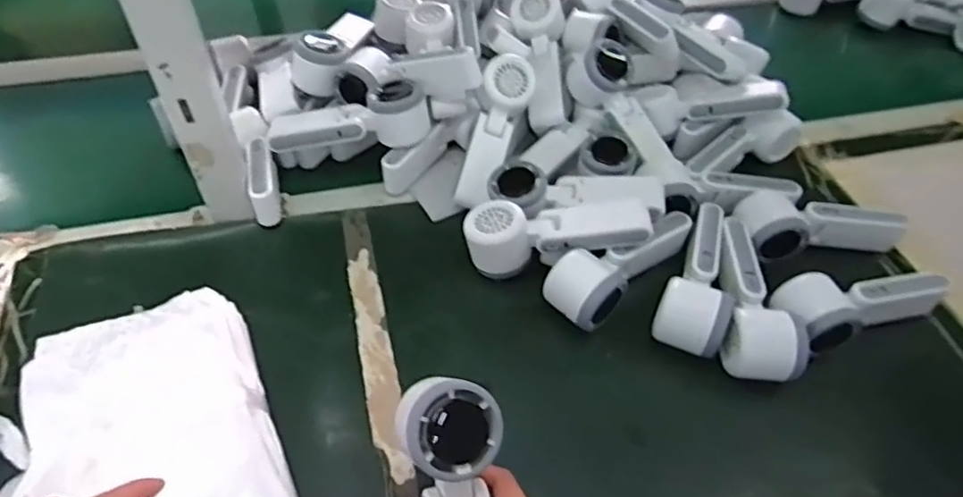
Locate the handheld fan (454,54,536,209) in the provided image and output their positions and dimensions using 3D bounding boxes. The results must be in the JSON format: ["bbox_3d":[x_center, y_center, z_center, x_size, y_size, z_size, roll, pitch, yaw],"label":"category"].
[{"bbox_3d":[0.013,-0.120,0.643,0.047,0.052,0.168,16,77,12],"label":"handheld fan"}]

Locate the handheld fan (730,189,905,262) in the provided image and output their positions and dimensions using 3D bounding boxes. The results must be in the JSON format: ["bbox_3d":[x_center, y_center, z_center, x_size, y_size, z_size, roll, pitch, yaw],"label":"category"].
[{"bbox_3d":[0.332,-0.022,0.608,0.165,0.049,0.059,-2,49,-4],"label":"handheld fan"}]

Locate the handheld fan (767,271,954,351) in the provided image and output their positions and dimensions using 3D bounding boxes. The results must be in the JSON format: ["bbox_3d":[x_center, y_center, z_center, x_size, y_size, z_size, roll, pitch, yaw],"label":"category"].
[{"bbox_3d":[0.336,0.046,0.543,0.167,0.045,0.060,-10,50,-11],"label":"handheld fan"}]

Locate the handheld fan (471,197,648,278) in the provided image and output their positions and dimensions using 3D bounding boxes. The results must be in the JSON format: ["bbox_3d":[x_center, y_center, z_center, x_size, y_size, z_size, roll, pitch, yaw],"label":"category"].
[{"bbox_3d":[0.069,-0.012,0.576,0.165,0.058,0.058,4,48,1],"label":"handheld fan"}]

